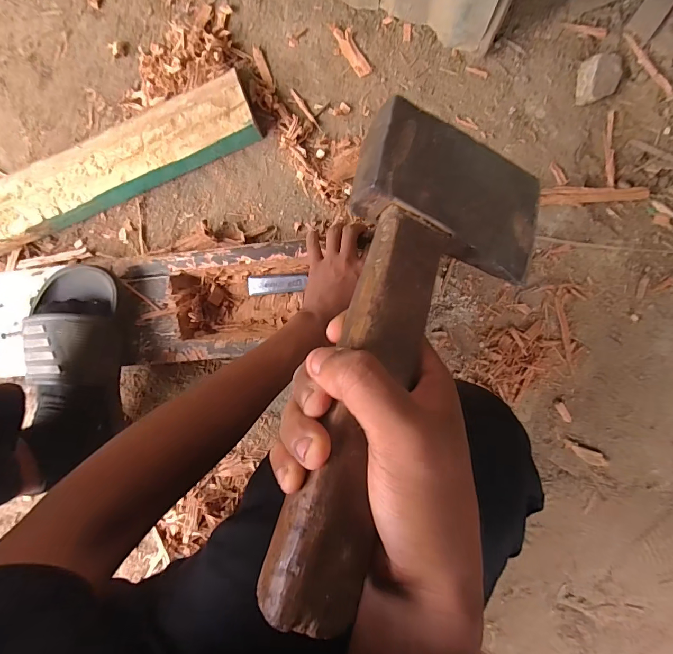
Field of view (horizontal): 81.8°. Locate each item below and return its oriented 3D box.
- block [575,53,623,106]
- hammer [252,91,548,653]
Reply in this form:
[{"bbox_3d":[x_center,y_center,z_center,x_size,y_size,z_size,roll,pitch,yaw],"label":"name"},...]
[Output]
[{"bbox_3d":[0.325,-0.305,0.477,0.052,0.025,0.052,-3,93,5],"label":"block"},{"bbox_3d":[0.036,0.011,0.192,0.106,0.045,0.230,20,75,-23],"label":"hammer"}]

